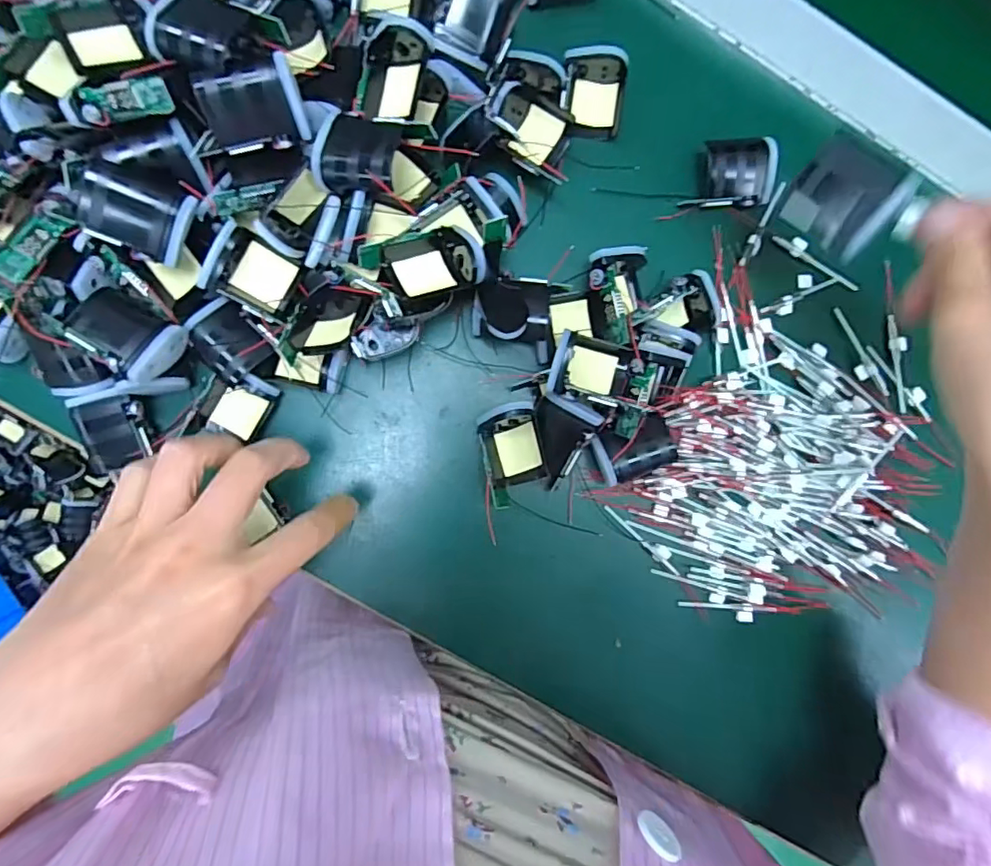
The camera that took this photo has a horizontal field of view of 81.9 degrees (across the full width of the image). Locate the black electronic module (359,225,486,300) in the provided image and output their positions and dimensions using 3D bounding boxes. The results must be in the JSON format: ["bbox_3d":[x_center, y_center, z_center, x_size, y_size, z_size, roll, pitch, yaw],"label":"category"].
[{"bbox_3d":[-0.035,-0.083,0.279,0.056,0.018,0.031,-17,93,-3],"label":"black electronic module"}]

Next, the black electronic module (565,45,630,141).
[{"bbox_3d":[0.058,-0.194,0.328,0.035,0.018,0.046,-2,92,-3],"label":"black electronic module"}]

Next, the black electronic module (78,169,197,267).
[{"bbox_3d":[-0.167,-0.102,0.266,0.041,0.016,0.034,20,122,-27],"label":"black electronic module"}]

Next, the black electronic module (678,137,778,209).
[{"bbox_3d":[0.138,-0.150,0.330,0.049,0.026,0.033,-2,92,-3],"label":"black electronic module"}]

